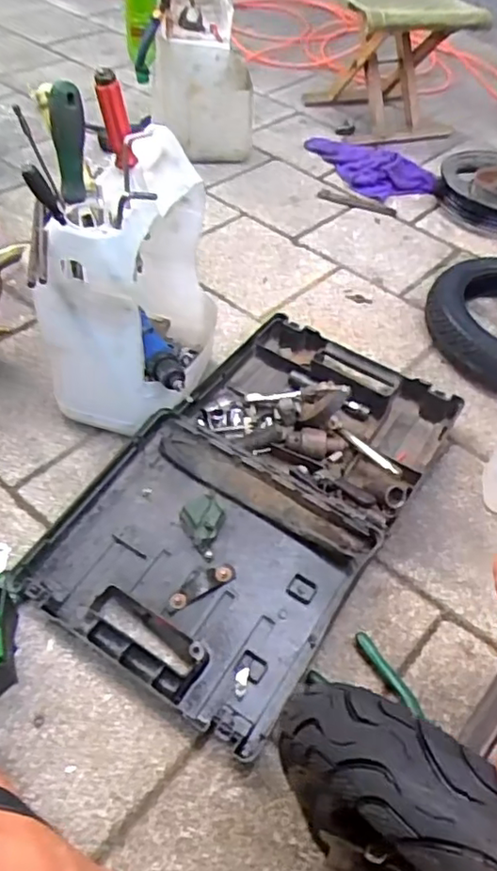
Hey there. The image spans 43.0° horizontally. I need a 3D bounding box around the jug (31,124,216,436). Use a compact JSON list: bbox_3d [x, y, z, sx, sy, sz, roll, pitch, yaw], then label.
[{"bbox_3d":[-0.138,-0.178,0.810,0.168,0.328,0.221,14,49,4],"label":"jug"}]

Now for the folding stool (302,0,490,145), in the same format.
[{"bbox_3d":[0.331,-0.913,1.509,0.372,0.321,0.274,-16,52,-21],"label":"folding stool"}]

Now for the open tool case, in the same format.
[{"bbox_3d":[0.018,0.055,0.809,0.337,0.055,0.578,28,51,17],"label":"open tool case"}]

